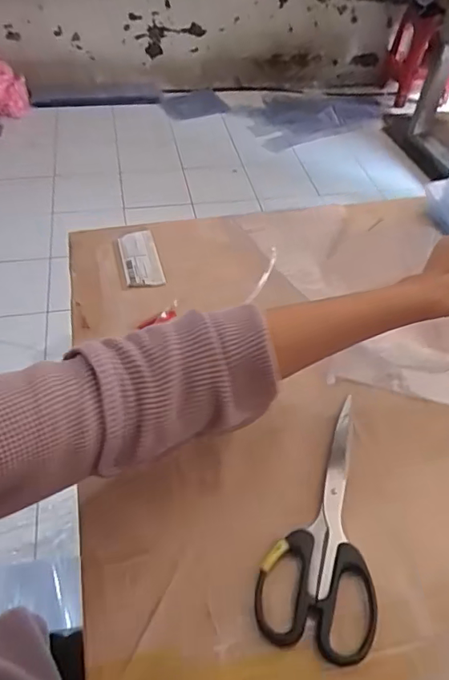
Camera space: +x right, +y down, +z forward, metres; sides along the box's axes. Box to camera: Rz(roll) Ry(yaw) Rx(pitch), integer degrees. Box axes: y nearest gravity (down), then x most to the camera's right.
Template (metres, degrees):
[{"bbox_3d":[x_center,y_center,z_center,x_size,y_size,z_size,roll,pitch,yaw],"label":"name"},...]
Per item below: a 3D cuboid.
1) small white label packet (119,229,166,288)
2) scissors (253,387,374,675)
[{"bbox_3d":[-0.093,-0.089,0.551,0.040,0.007,0.095,-10,49,-12],"label":"small white label packet"},{"bbox_3d":[0.074,0.120,0.354,0.072,0.010,0.182,13,48,9],"label":"scissors"}]

